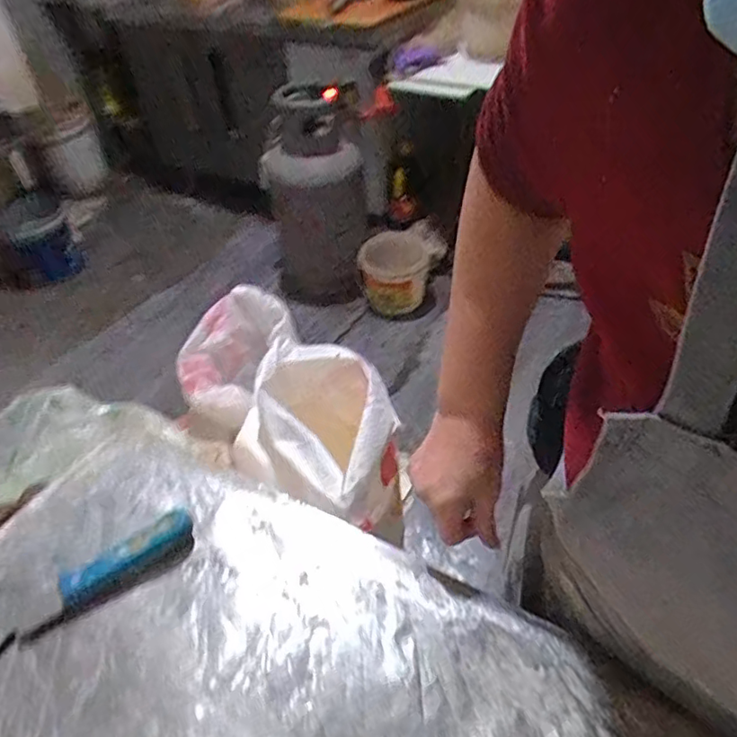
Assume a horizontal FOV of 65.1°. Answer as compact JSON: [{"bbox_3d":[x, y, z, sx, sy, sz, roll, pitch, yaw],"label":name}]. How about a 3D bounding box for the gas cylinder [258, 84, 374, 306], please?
[{"bbox_3d":[-0.160,-0.551,1.833,0.313,0.646,0.272,-8,43,-3],"label":"gas cylinder"}]

